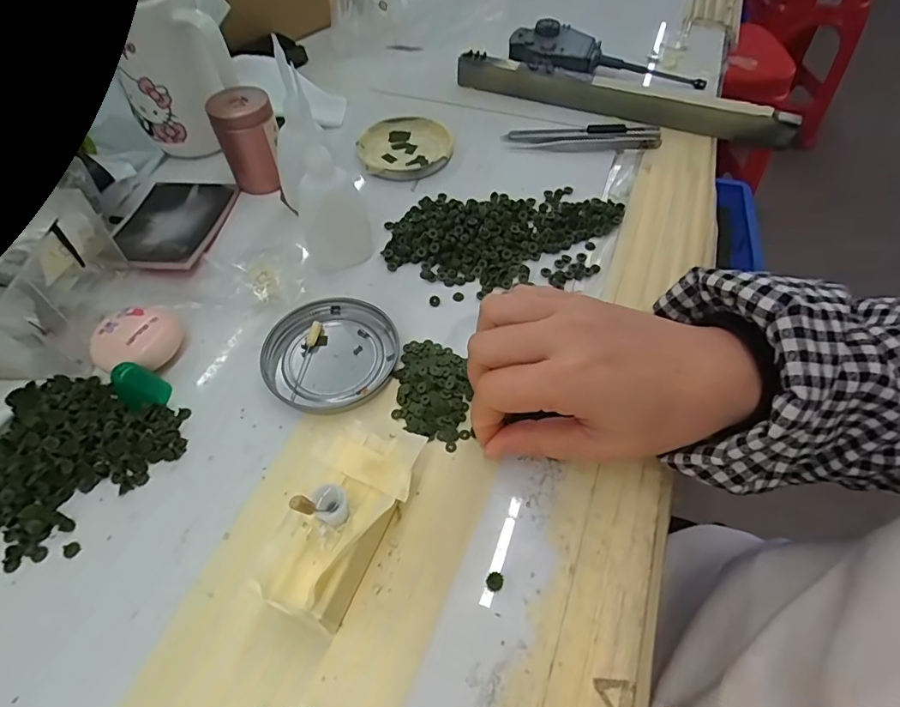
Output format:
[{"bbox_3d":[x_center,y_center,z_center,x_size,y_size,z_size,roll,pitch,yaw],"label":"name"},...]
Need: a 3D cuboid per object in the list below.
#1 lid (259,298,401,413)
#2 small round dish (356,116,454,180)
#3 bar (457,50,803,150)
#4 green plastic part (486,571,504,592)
[{"bbox_3d":[-0.071,-0.002,0.300,0.080,0.008,0.071,-20,57,-13],"label":"lid"},{"bbox_3d":[-0.039,-0.177,0.424,0.077,0.009,0.083,0,55,0],"label":"small round dish"},{"bbox_3d":[0.144,-0.227,0.441,0.294,0.030,0.017,19,57,14],"label":"bar"},{"bbox_3d":[0.020,0.103,0.227,0.008,0.004,0.008,0,55,0],"label":"green plastic part"}]

